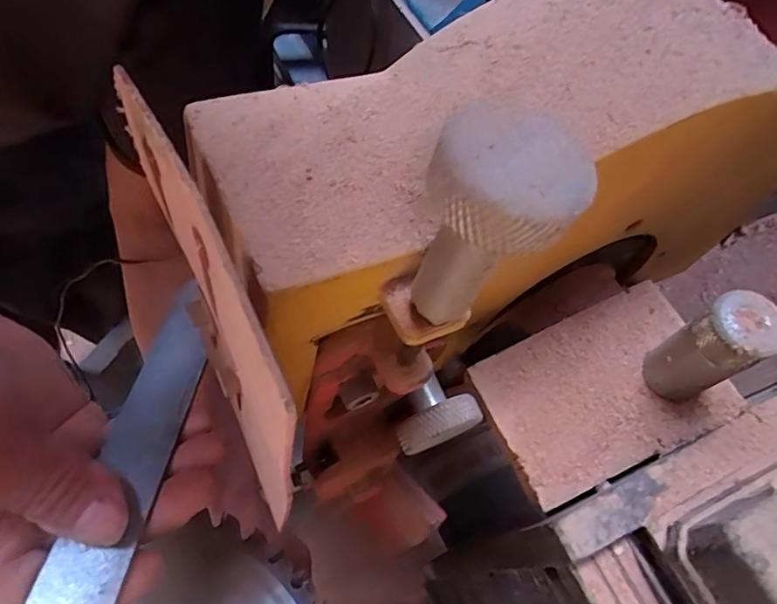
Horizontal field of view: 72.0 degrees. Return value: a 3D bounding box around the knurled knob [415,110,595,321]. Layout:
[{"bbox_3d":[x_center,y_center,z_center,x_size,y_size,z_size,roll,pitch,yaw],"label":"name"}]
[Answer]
[{"bbox_3d":[0.020,-0.013,0.109,0.025,0.053,0.023,30,64,11],"label":"knurled knob"}]

